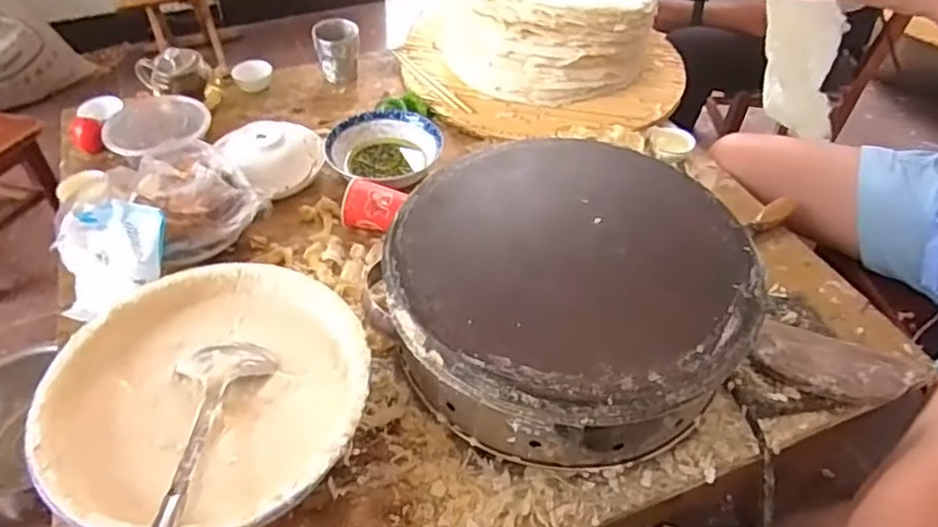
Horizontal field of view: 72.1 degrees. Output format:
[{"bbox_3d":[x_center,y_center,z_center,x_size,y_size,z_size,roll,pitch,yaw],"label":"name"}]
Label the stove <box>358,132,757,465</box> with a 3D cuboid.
[{"bbox_3d":[0.100,0.039,0.704,0.360,0.156,0.343,1,47,-1],"label":"stove"}]

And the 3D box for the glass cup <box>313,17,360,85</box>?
[{"bbox_3d":[-0.235,-0.387,1.162,0.074,0.092,0.078,-7,48,-8],"label":"glass cup"}]

